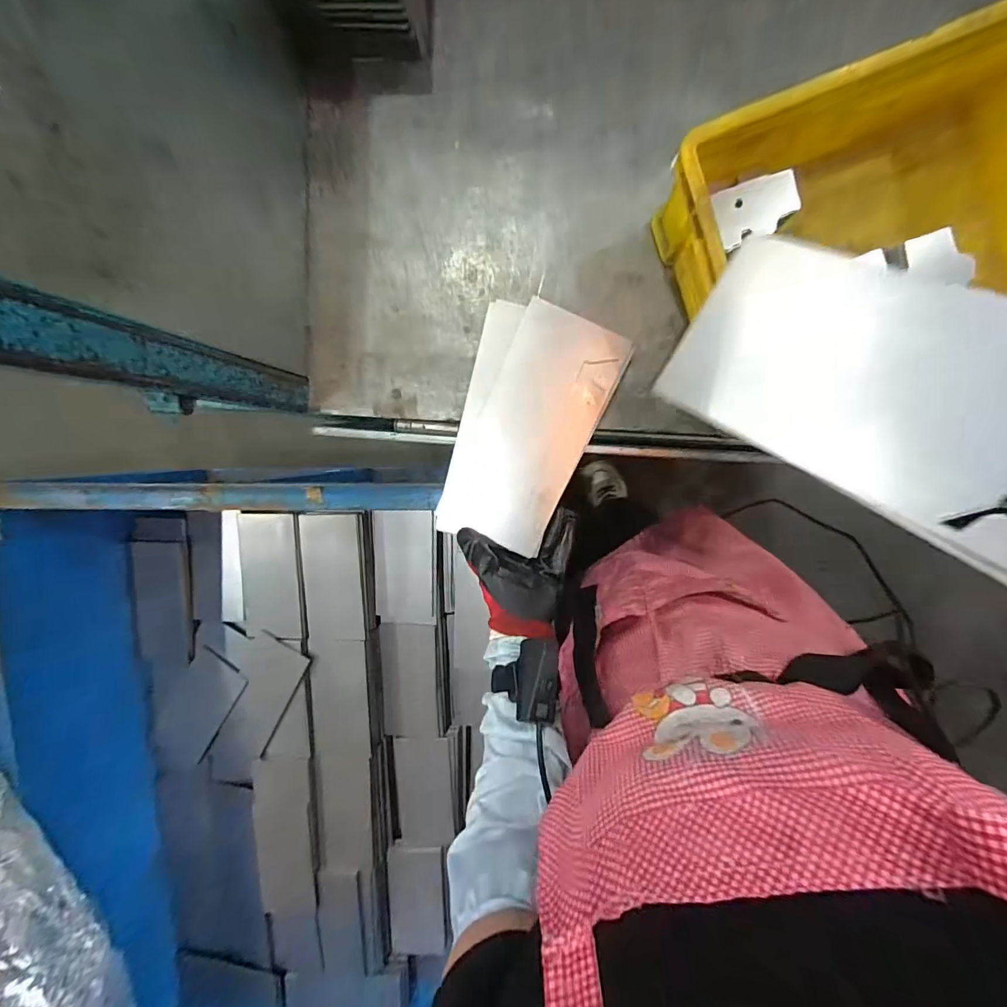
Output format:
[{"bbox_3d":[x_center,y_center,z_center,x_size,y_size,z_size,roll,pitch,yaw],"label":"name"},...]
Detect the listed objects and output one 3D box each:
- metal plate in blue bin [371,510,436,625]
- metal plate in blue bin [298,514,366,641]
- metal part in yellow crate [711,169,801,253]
[{"bbox_3d":[-0.204,0.133,0.957,0.123,0.011,0.236,-1,95,-7],"label":"metal plate in blue bin"},{"bbox_3d":[-0.344,0.152,0.927,0.114,0.008,0.261,-1,101,-1],"label":"metal plate in blue bin"},{"bbox_3d":[0.243,-0.284,0.441,0.073,0.008,0.053,-19,95,7],"label":"metal part in yellow crate"}]

